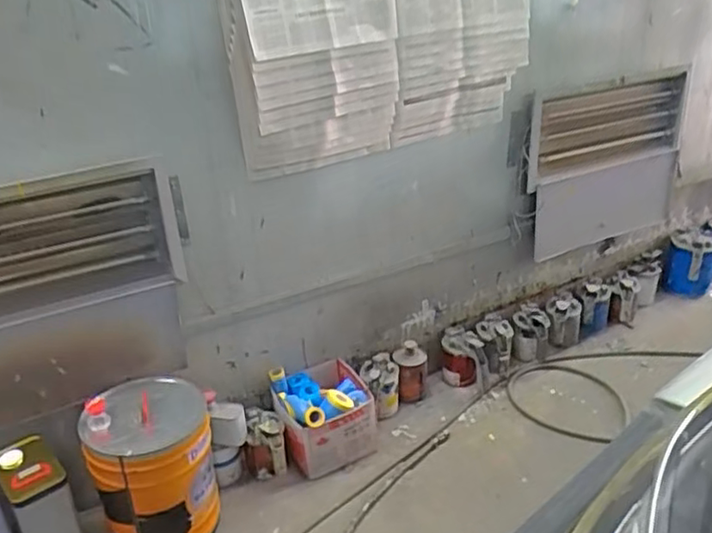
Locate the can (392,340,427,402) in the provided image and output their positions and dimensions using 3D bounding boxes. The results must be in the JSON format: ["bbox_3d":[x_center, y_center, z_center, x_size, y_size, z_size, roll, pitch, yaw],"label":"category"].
[{"bbox_3d":[0.159,0.305,1.902,0.093,0.148,0.093,-2,26,1],"label":"can"}]

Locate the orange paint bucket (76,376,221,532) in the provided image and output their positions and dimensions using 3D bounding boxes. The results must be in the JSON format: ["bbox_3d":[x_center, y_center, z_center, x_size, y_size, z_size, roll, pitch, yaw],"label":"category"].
[{"bbox_3d":[-0.452,0.464,1.468,0.253,0.339,0.258,-2,26,1],"label":"orange paint bucket"}]

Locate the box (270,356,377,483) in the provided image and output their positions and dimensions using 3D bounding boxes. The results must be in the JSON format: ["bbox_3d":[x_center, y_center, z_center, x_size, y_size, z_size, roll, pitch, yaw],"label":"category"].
[{"bbox_3d":[-0.087,0.390,1.707,0.241,0.203,0.233,-13,28,-20],"label":"box"}]

